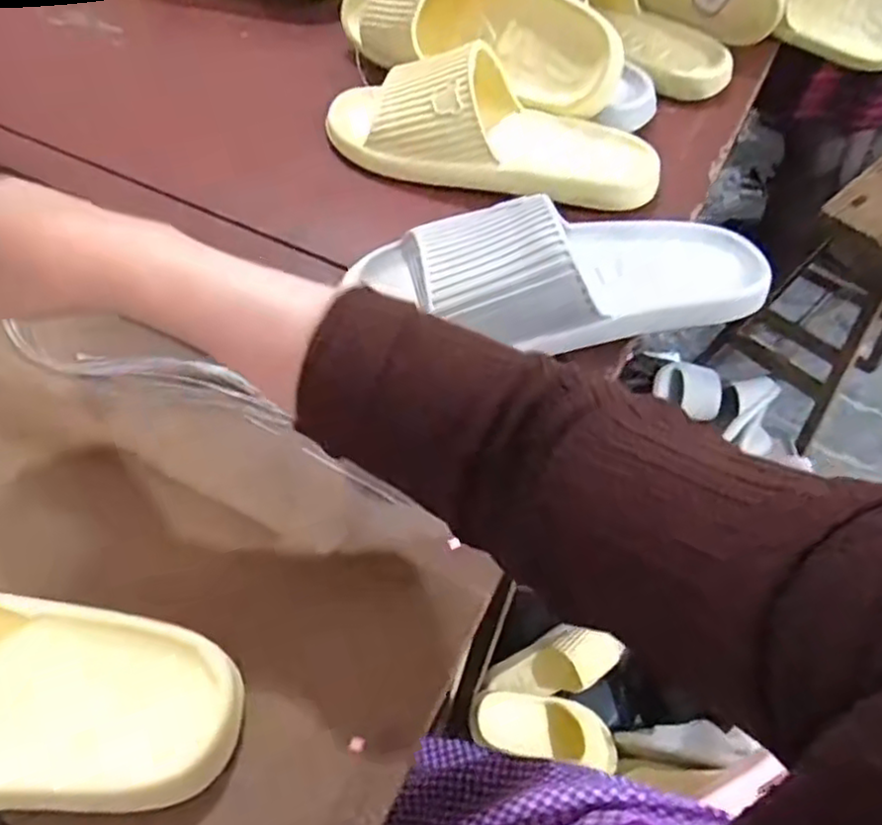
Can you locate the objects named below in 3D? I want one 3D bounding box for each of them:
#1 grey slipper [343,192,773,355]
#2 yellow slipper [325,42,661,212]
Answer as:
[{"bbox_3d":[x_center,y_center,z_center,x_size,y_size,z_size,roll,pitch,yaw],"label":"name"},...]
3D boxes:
[{"bbox_3d":[0.082,-0.090,0.421,0.261,0.063,0.105,-2,53,-6],"label":"grey slipper"},{"bbox_3d":[0.039,-0.213,0.521,0.253,0.071,0.104,15,53,7],"label":"yellow slipper"}]

